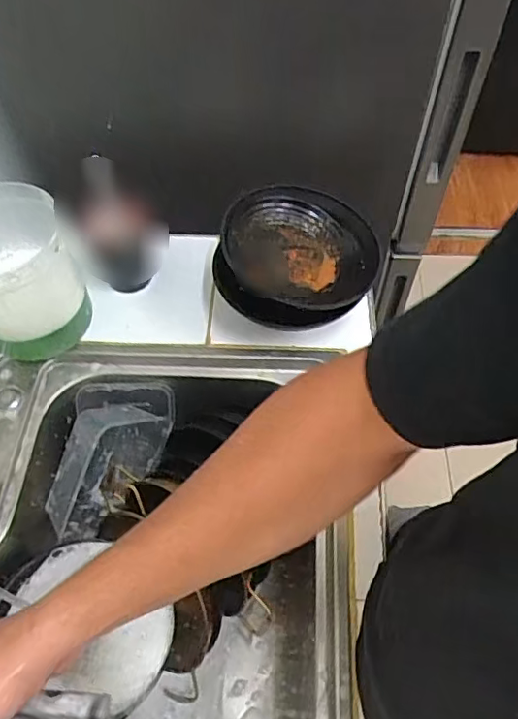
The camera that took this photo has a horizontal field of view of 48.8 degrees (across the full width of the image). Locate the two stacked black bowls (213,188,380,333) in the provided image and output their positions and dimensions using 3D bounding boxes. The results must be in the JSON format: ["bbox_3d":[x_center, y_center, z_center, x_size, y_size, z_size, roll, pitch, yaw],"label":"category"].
[{"bbox_3d":[0.044,-0.117,0.637,0.170,0.065,0.170,17,70,-8],"label":"two stacked black bowls"}]

